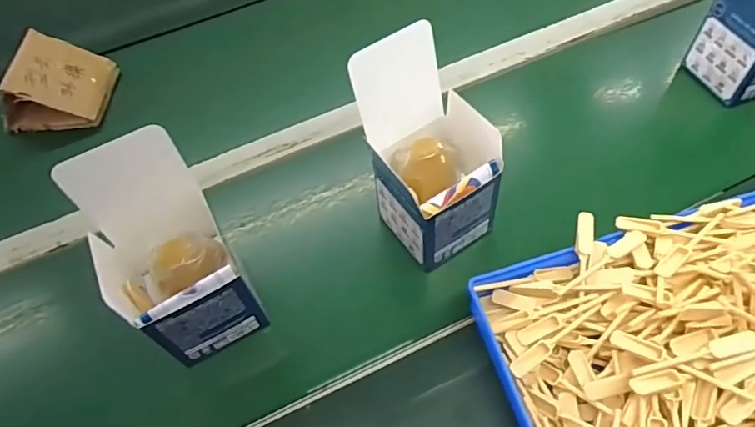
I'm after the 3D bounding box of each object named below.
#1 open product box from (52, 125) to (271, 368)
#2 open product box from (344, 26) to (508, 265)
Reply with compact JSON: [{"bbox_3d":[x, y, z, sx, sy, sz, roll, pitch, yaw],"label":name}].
[{"bbox_3d":[-0.160,0.032,0.400,0.092,0.170,0.101,-27,58,-12],"label":"open product box"},{"bbox_3d":[0.043,-0.049,0.440,0.091,0.168,0.106,-30,59,-14],"label":"open product box"}]

